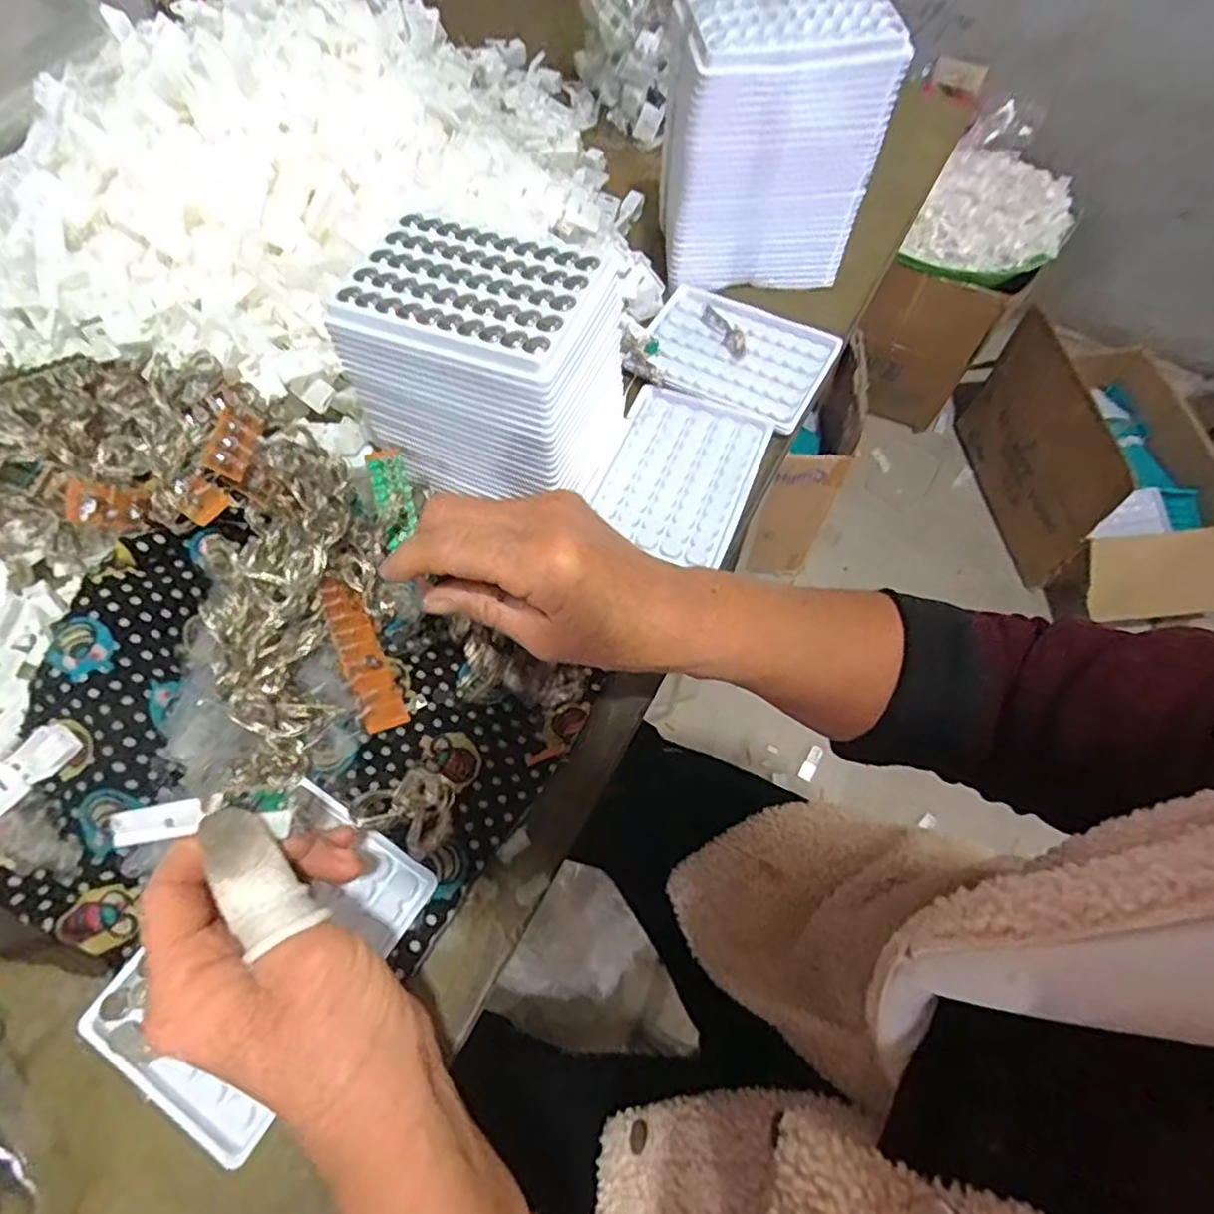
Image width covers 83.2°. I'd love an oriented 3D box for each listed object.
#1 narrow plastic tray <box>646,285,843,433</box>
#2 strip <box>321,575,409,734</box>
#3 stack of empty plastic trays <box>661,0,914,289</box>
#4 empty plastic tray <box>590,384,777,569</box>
[{"bbox_3d":[0.090,-0.182,0.489,0.130,0.012,0.093,27,66,13],"label":"narrow plastic tray"},{"bbox_3d":[-0.135,0.023,0.374,0.024,0.005,0.093,-14,63,-37],"label":"strip"},{"bbox_3d":[0.111,-0.327,0.478,0.139,0.150,0.098,3,63,1],"label":"stack of empty plastic trays"},{"bbox_3d":[0.048,-0.088,0.445,0.092,0.008,0.122,21,64,10],"label":"empty plastic tray"}]

